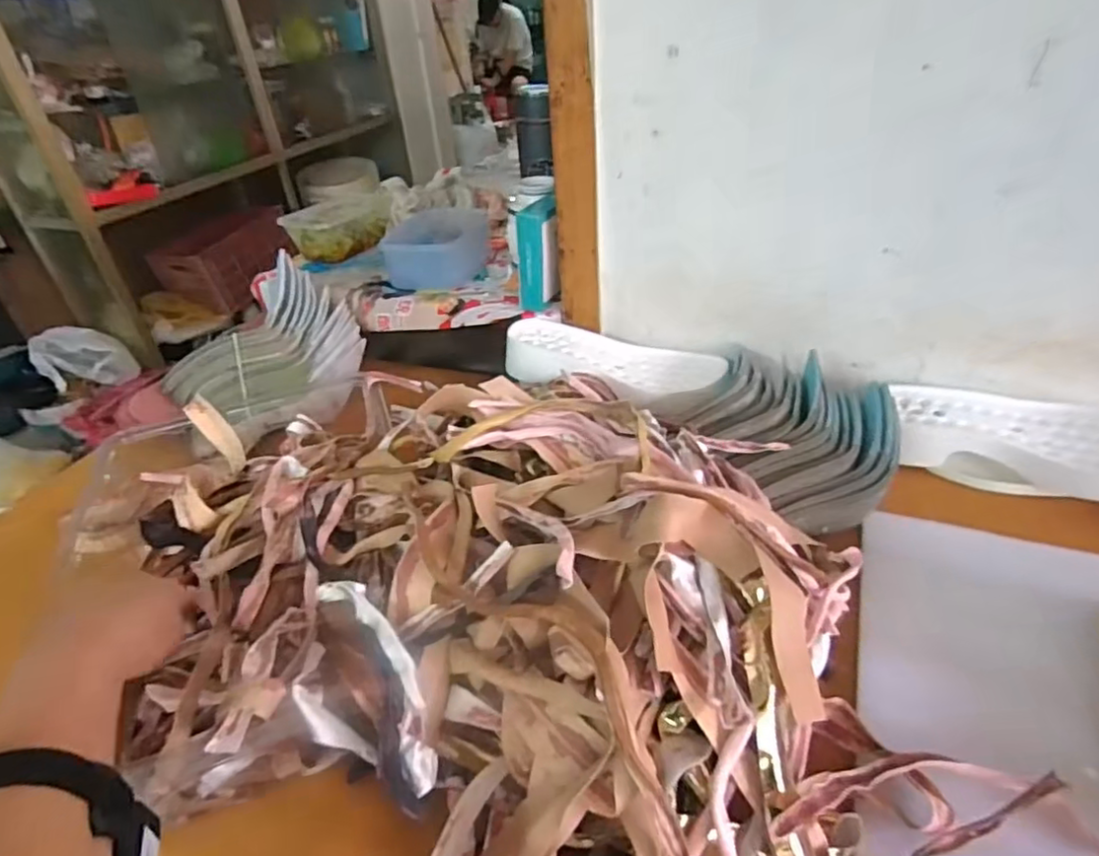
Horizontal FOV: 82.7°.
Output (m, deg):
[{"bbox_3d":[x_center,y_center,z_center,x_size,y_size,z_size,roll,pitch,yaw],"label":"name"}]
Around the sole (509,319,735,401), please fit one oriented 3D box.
[{"bbox_3d":[0.073,-0.079,0.723,0.244,0.055,0.107,8,37,17],"label":"sole"}]

